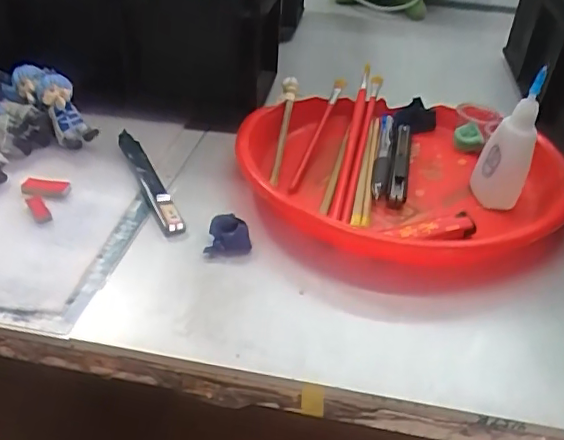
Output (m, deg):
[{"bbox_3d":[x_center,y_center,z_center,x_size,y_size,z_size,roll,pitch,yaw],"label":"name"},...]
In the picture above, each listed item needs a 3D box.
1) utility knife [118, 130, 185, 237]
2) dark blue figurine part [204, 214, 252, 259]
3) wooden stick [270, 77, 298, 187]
[{"bbox_3d":[-0.105,-0.031,0.437,0.015,0.014,0.136,-14,40,-23],"label":"utility knife"},{"bbox_3d":[-0.037,0.011,0.379,0.030,0.015,0.026,-2,37,-8],"label":"dark blue figurine part"},{"bbox_3d":[0.000,-0.081,0.520,0.014,0.099,0.020,12,12,11],"label":"wooden stick"}]

